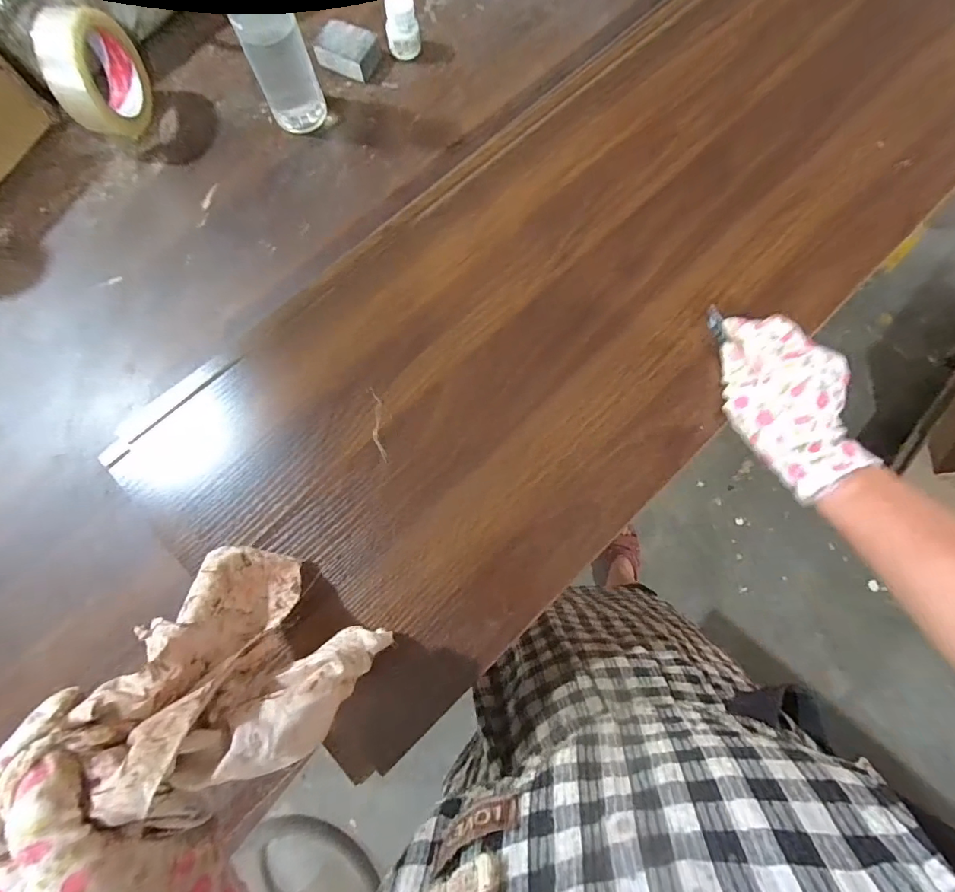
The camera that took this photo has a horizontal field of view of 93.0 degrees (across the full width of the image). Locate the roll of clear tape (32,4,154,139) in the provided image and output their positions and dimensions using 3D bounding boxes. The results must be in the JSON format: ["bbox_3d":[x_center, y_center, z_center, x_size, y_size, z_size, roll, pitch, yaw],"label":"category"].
[{"bbox_3d":[-0.412,-0.402,0.492,0.046,0.102,0.102,3,75,2],"label":"roll of clear tape"}]

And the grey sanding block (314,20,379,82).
[{"bbox_3d":[-0.160,-0.487,0.558,0.067,0.025,0.051,24,77,7],"label":"grey sanding block"}]

